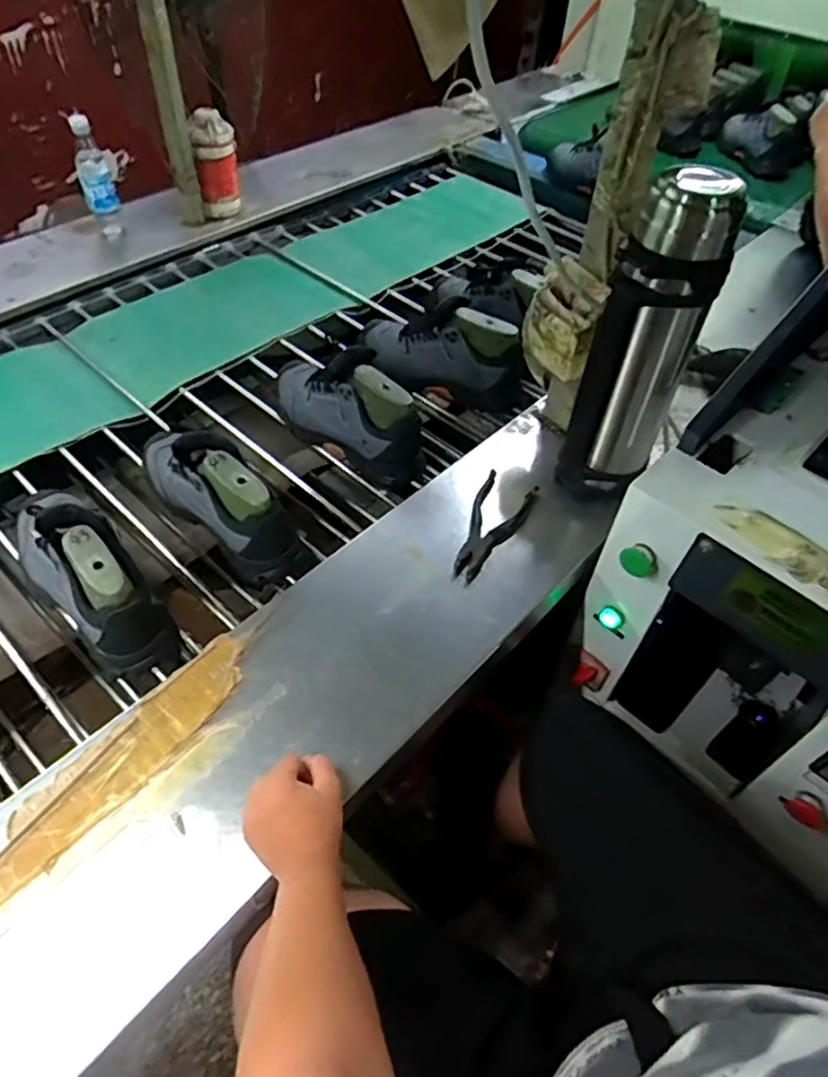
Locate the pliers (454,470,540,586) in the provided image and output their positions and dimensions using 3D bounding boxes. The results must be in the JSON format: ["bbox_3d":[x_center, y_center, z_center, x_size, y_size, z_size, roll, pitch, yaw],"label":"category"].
[{"bbox_3d":[0.104,-0.017,0.866,0.076,0.016,0.188,20,52,12],"label":"pliers"}]

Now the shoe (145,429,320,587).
[{"bbox_3d":[-0.256,-0.075,0.864,0.278,0.141,0.100,34,56,22],"label":"shoe"}]

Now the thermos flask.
[{"bbox_3d":[0.276,-0.228,0.787,0.111,0.379,0.110,21,52,13],"label":"thermos flask"}]

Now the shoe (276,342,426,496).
[{"bbox_3d":[-0.101,-0.203,0.977,0.289,0.137,0.097,36,57,23],"label":"shoe"}]

